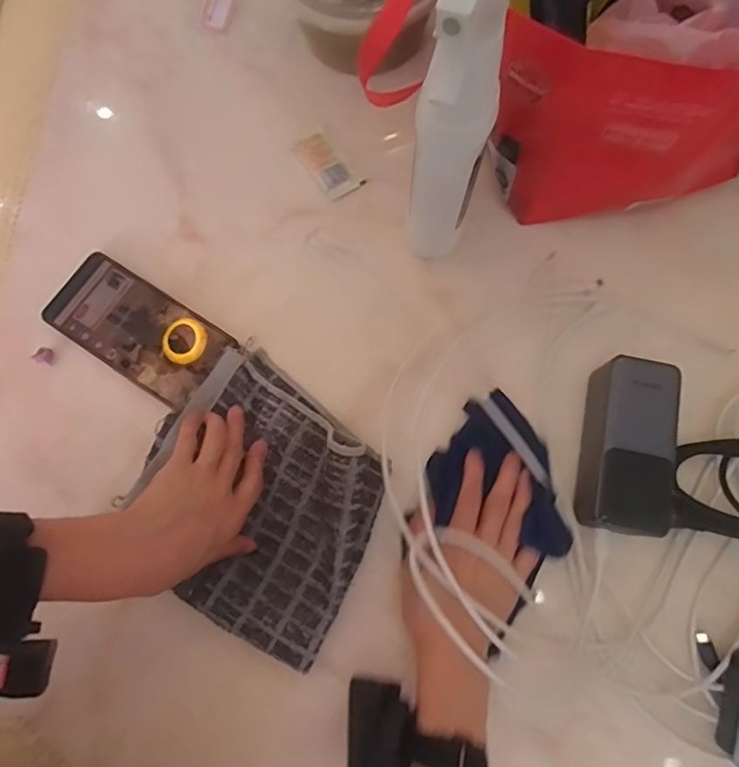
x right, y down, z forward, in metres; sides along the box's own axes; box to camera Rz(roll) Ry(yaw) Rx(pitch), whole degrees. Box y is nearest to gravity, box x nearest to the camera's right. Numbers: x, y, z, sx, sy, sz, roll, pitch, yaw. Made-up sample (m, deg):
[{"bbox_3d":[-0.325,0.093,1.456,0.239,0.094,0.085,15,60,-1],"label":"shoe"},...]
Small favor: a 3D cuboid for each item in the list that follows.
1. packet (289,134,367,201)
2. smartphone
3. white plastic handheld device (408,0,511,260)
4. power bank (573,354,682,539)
[{"bbox_3d":[-0.039,-0.207,0.505,0.037,0.008,0.072,-36,78,-7],"label":"packet"},{"bbox_3d":[-0.201,-0.048,0.460,0.160,0.014,0.077,32,79,9],"label":"smartphone"},{"bbox_3d":[0.054,-0.155,0.347,0.046,0.273,0.069,5,76,3],"label":"white plastic handheld device"},{"bbox_3d":[0.201,0.049,0.407,0.061,0.049,0.131,12,77,4],"label":"power bank"}]

